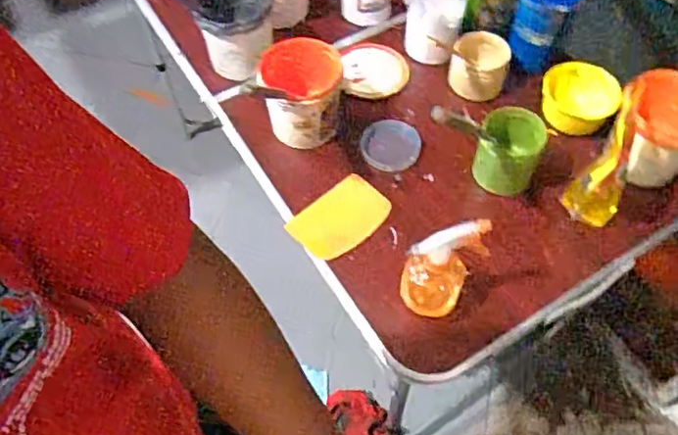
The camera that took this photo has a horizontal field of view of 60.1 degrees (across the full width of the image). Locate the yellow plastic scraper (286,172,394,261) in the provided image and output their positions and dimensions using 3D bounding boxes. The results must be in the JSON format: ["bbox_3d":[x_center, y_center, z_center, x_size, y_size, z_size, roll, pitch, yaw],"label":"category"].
[{"bbox_3d":[0.000,0.001,0.852,0.136,0.010,0.107,-37,52,-9],"label":"yellow plastic scraper"}]

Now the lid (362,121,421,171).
[{"bbox_3d":[0.087,-0.121,0.945,0.086,0.020,0.096,29,63,18],"label":"lid"}]

